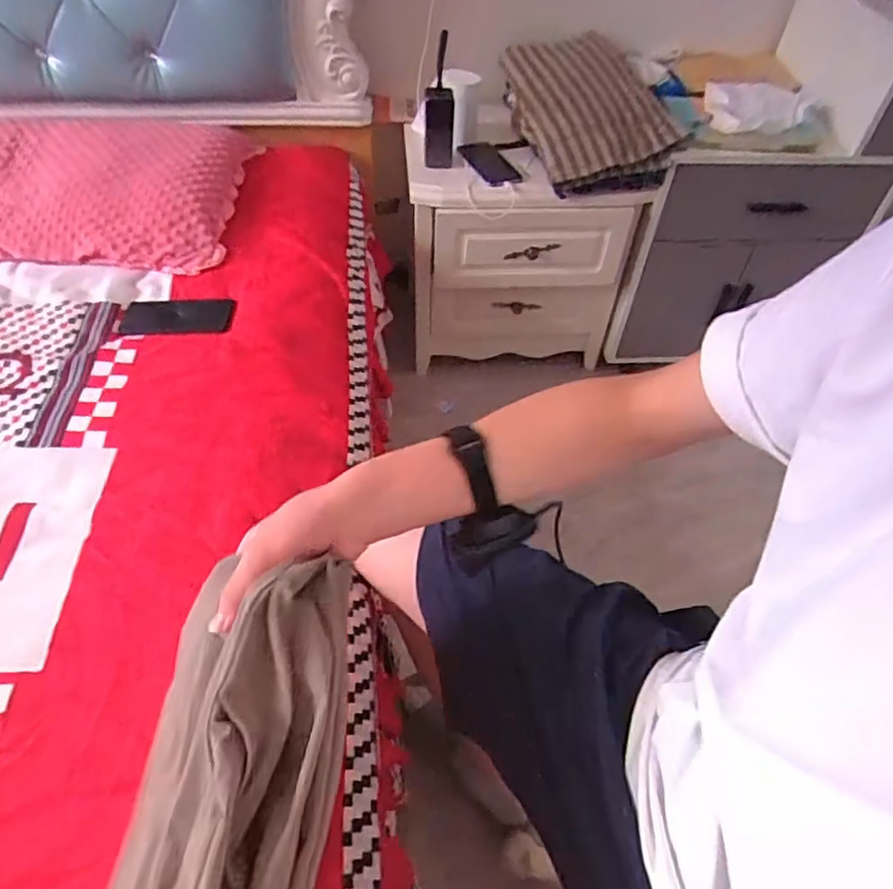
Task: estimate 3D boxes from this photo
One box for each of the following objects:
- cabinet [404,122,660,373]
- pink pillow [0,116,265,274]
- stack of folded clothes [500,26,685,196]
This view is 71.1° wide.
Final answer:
[{"bbox_3d":[0.146,-0.424,1.399,0.449,0.447,0.279,1,50,-3],"label":"cabinet"},{"bbox_3d":[-0.728,-0.466,1.102,0.687,0.094,0.374,0,50,-3],"label":"pink pillow"},{"bbox_3d":[0.278,-0.635,1.225,0.256,0.199,0.317,-10,51,-11],"label":"stack of folded clothes"}]

